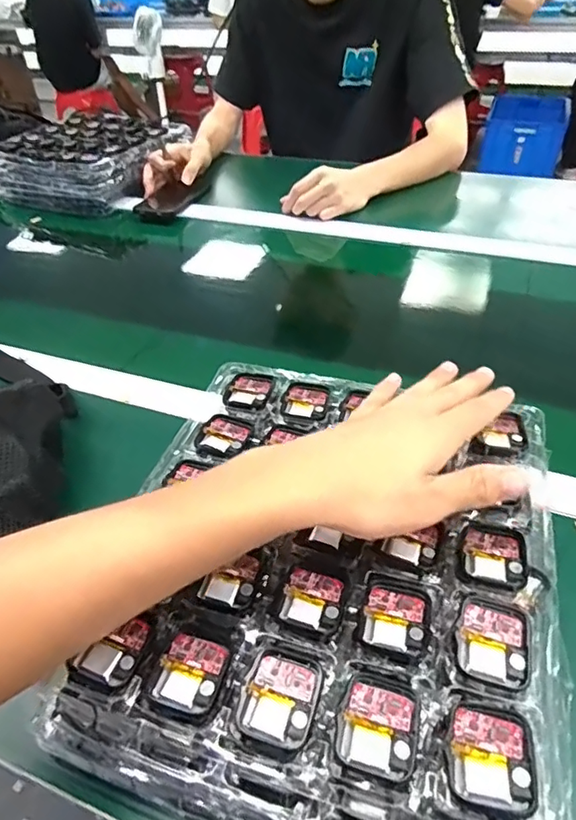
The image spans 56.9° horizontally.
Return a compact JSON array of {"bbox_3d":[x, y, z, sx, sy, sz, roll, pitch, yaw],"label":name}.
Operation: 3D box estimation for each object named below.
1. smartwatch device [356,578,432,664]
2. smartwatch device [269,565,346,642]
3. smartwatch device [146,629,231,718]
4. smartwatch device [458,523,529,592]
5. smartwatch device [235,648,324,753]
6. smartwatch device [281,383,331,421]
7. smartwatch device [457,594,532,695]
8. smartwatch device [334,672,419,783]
[{"bbox_3d":[0.060,0.115,0.294,0.037,0.004,0.042,12,45,17],"label":"smartwatch device"},{"bbox_3d":[0.013,0.107,0.305,0.037,0.004,0.042,12,45,17],"label":"smartwatch device"},{"bbox_3d":[-0.050,0.138,0.280,0.036,0.005,0.039,9,44,15],"label":"smartwatch device"},{"bbox_3d":[0.123,0.087,0.319,0.037,0.005,0.044,11,45,17],"label":"smartwatch device"},{"bbox_3d":[-0.003,0.145,0.268,0.037,0.007,0.042,12,45,17],"label":"smartwatch device"},{"bbox_3d":[0.015,-0.007,0.437,0.036,0.004,0.040,6,44,12],"label":"smartwatch device"},{"bbox_3d":[0.108,0.121,0.278,0.036,0.006,0.044,13,46,18],"label":"smartwatch device"},{"bbox_3d":[0.043,0.151,0.256,0.037,0.004,0.041,10,45,16],"label":"smartwatch device"}]

